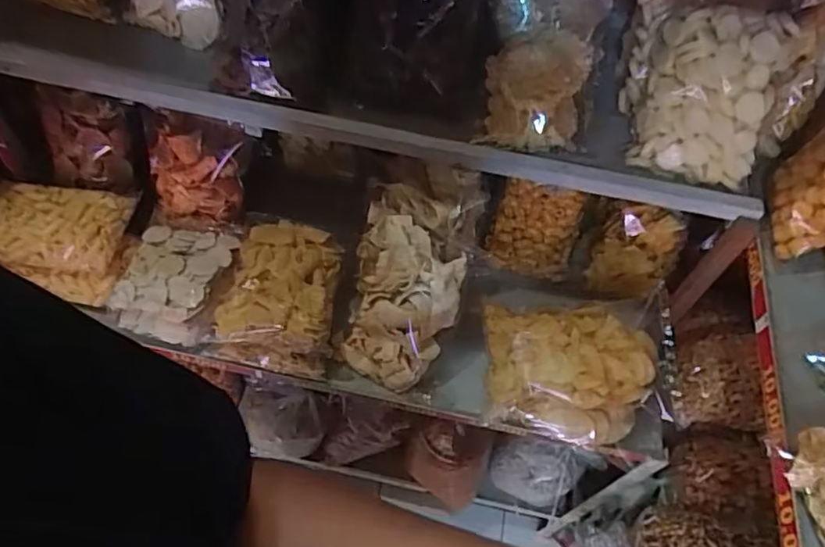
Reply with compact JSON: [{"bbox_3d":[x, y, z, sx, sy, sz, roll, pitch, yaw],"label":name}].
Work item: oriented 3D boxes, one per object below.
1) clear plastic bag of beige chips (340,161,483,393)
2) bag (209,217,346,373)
[{"bbox_3d":[-0.005,0.004,0.933,0.163,0.127,0.337,15,95,6],"label":"clear plastic bag of beige chips"},{"bbox_3d":[-0.198,0.030,0.945,0.159,0.092,0.208,6,56,0],"label":"bag"}]

